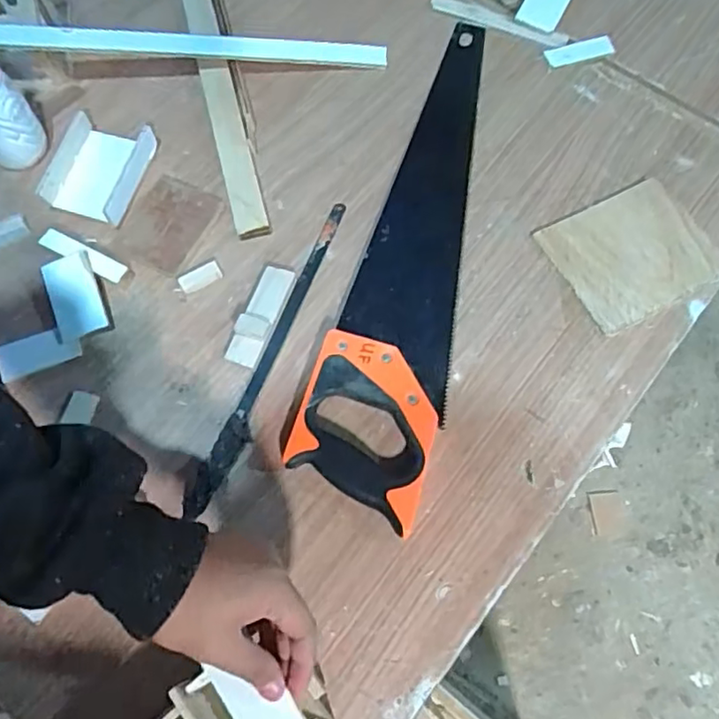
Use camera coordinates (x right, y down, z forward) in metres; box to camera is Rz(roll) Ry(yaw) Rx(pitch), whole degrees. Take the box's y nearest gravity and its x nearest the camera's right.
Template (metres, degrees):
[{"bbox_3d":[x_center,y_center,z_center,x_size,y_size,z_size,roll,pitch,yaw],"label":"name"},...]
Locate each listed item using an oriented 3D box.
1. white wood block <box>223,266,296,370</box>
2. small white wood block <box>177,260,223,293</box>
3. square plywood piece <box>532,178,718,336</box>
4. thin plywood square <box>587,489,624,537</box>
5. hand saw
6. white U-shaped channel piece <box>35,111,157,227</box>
[{"bbox_3d":[-0.087,-0.039,0.550,0.030,0.018,0.095,18,71,8],"label":"white wood block"},{"bbox_3d":[-0.146,-0.076,0.570,0.038,0.004,0.019,-29,71,-9],"label":"small white wood block"},{"bbox_3d":[0.252,-0.099,0.572,0.139,0.009,0.116,-25,71,-8],"label":"square plywood piece"},{"bbox_3d":[0.484,0.301,1.225,0.063,0.004,0.085,-1,70,0],"label":"thin plywood square"},{"bbox_3d":[0.056,-0.114,0.571,0.107,0.026,0.496,14,70,7],"label":"hand saw"},{"bbox_3d":[-0.258,-0.189,0.612,0.087,0.019,0.101,16,70,7],"label":"white U-shaped channel piece"}]

